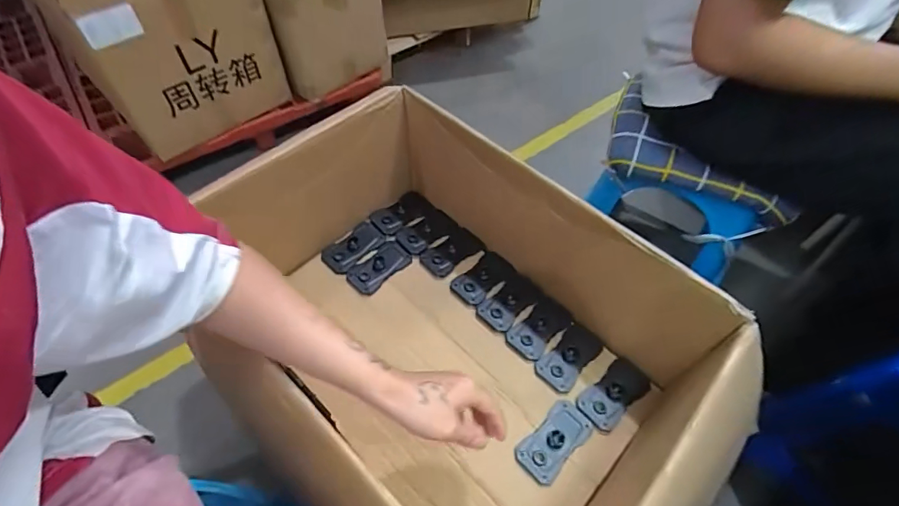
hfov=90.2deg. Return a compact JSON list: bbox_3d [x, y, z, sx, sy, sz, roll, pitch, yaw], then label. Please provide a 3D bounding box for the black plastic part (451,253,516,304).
[{"bbox_3d":[0.058,0.041,0.759,0.061,0.015,0.107,39,63,23],"label":"black plastic part"}]

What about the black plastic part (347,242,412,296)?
[{"bbox_3d":[-0.119,0.023,0.751,0.102,0.014,0.056,-38,64,-24],"label":"black plastic part"}]

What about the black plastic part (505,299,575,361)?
[{"bbox_3d":[0.144,0.117,0.711,0.116,0.016,0.061,-39,65,-25],"label":"black plastic part"}]

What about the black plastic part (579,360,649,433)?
[{"bbox_3d":[0.241,0.198,0.643,0.114,0.017,0.056,-33,62,-22],"label":"black plastic part"}]

